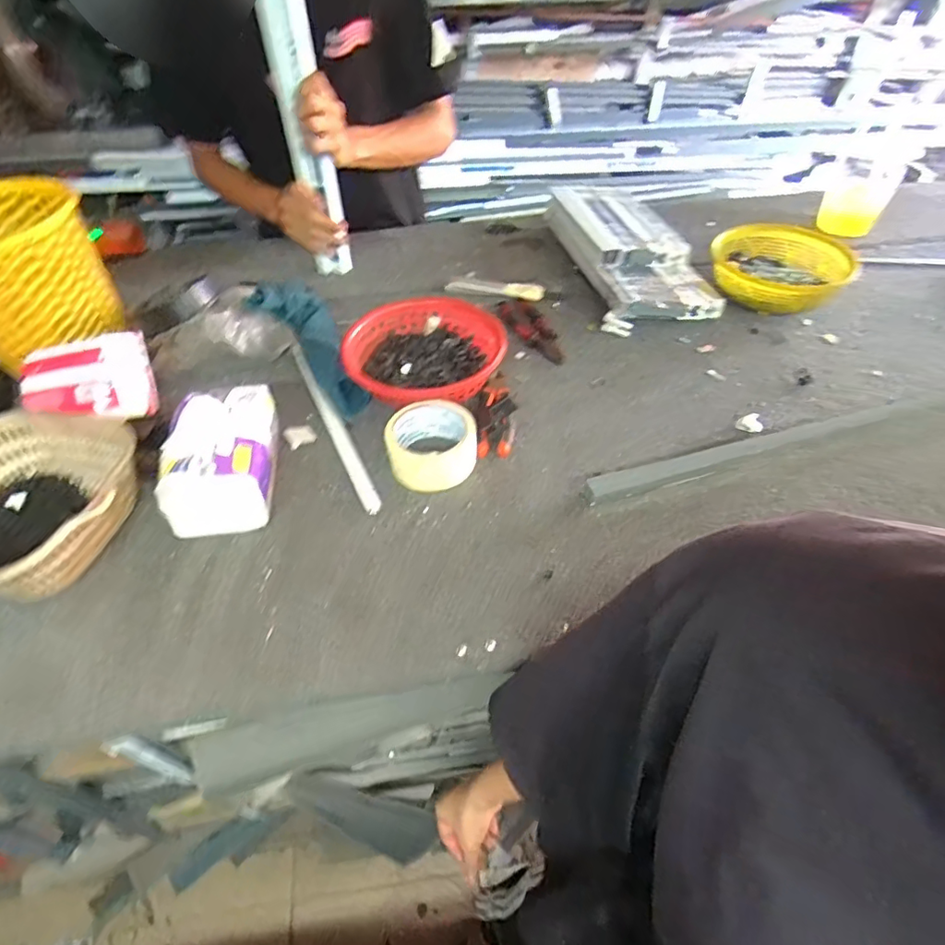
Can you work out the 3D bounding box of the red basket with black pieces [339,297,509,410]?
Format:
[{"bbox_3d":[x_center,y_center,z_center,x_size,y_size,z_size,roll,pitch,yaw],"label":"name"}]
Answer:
[{"bbox_3d":[-0.059,-0.145,0.691,0.180,0.064,0.184,1,48,2],"label":"red basket with black pieces"}]

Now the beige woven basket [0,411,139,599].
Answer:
[{"bbox_3d":[-0.430,0.035,0.543,0.212,0.086,0.207,8,49,8],"label":"beige woven basket"}]

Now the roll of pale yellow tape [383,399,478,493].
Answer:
[{"bbox_3d":[-0.047,-0.032,0.612,0.094,0.044,0.092,0,48,0],"label":"roll of pale yellow tape"}]

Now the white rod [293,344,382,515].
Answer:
[{"bbox_3d":[-0.171,-0.065,0.673,0.020,0.014,0.314,-21,51,-17],"label":"white rod"}]

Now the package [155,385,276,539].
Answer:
[{"bbox_3d":[-0.257,-0.023,0.571,0.096,0.094,0.142,-5,48,-4],"label":"package"}]

